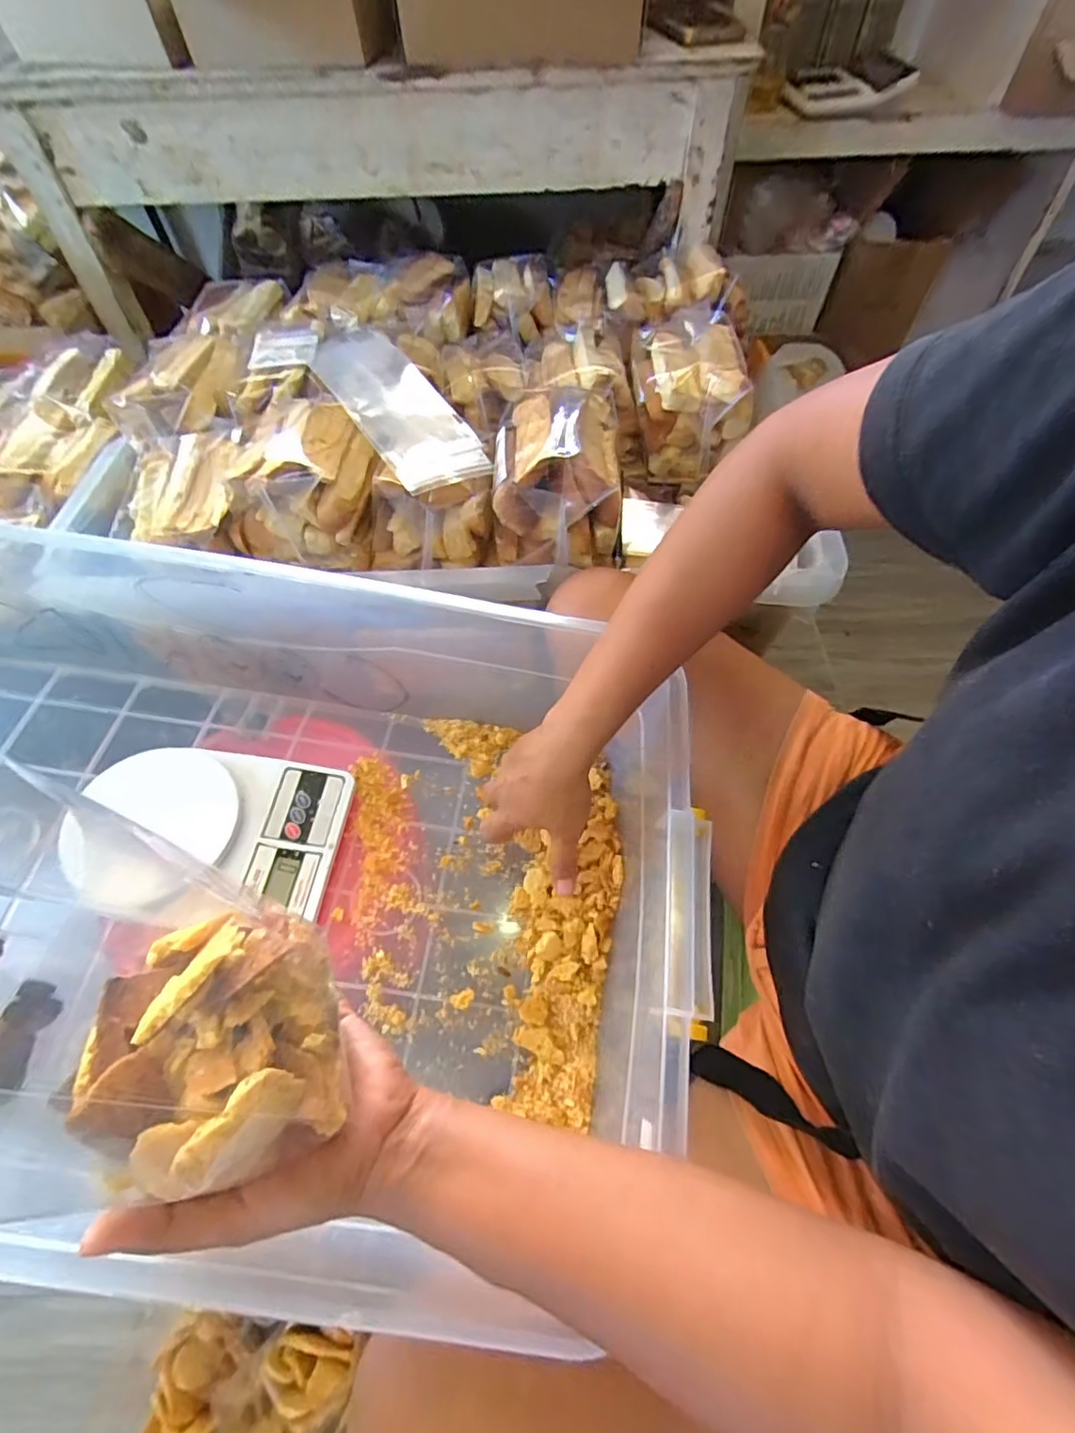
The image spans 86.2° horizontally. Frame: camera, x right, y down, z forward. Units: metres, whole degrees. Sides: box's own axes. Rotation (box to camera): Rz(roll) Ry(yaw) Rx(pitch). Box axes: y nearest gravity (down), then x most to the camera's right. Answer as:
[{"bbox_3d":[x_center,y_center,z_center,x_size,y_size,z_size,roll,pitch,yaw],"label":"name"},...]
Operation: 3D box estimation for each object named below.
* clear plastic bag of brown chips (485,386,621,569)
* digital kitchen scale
[{"bbox_3d":[0.019,-0.234,0.564,0.118,0.103,0.160,2,58,2],"label":"clear plastic bag of brown chips"},{"bbox_3d":[-0.279,0.098,0.491,0.203,0.048,0.146,4,58,4],"label":"digital kitchen scale"}]

